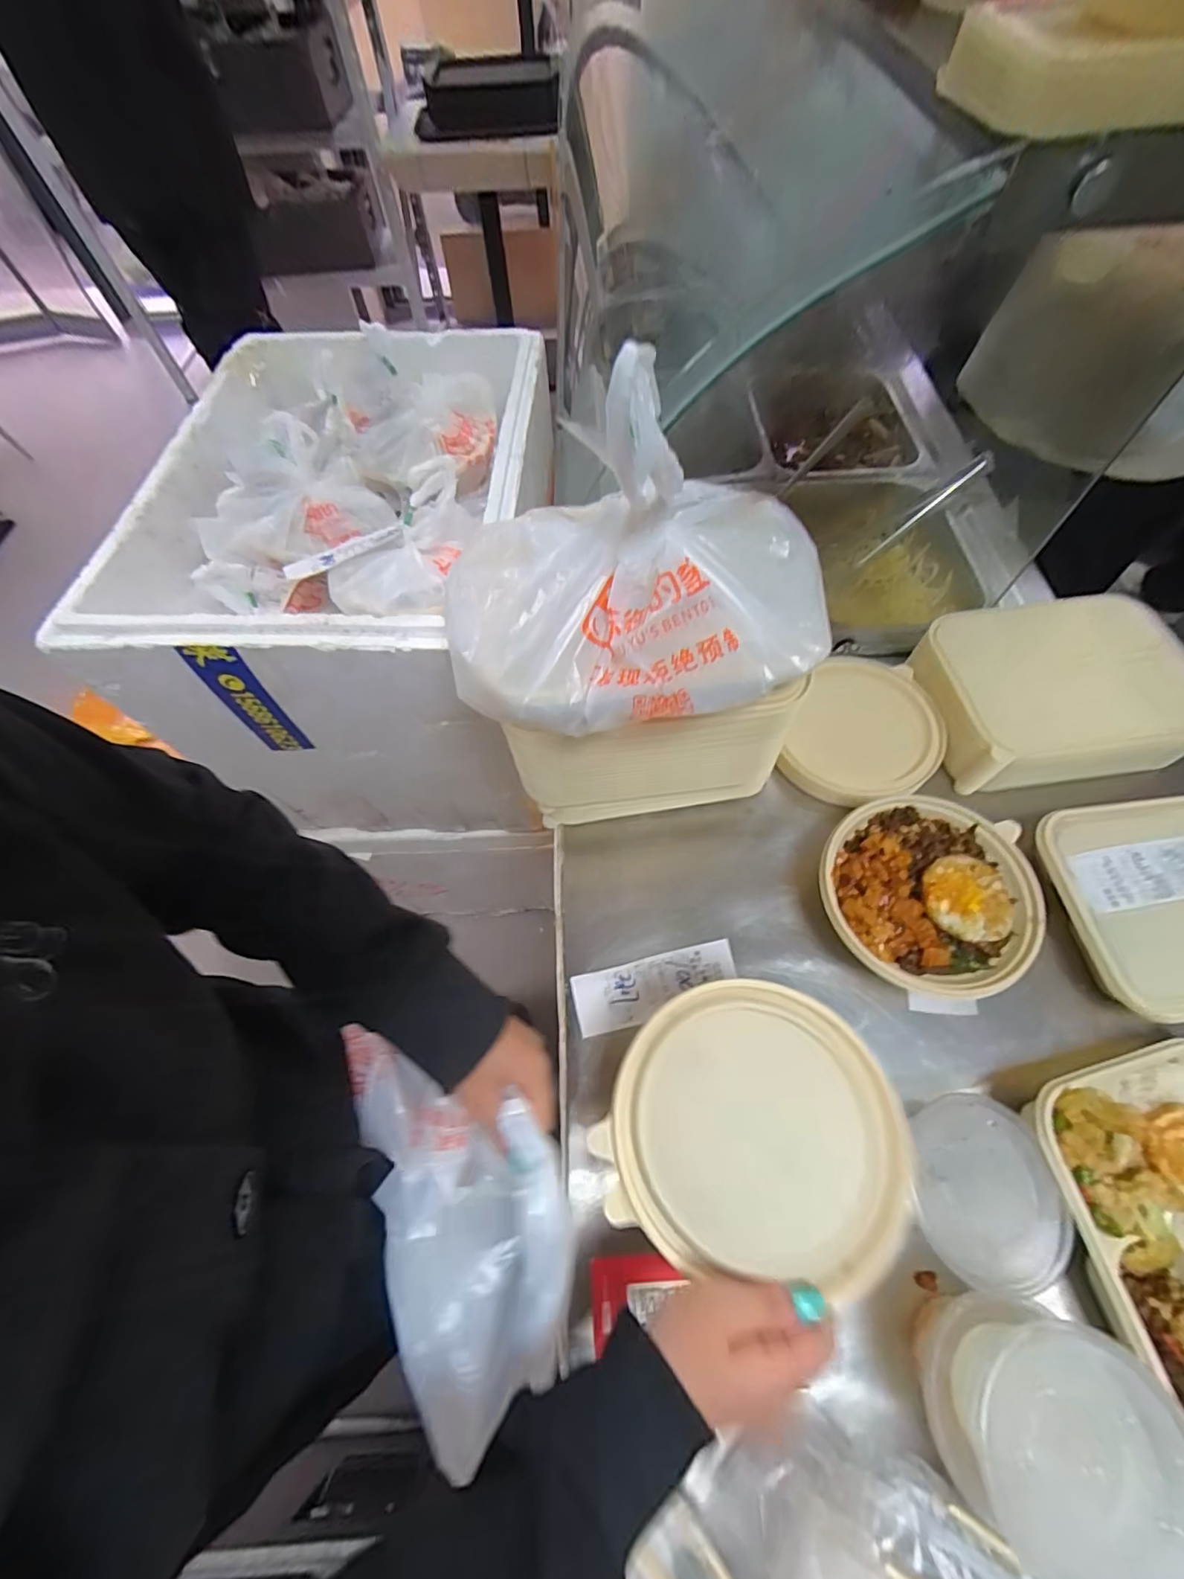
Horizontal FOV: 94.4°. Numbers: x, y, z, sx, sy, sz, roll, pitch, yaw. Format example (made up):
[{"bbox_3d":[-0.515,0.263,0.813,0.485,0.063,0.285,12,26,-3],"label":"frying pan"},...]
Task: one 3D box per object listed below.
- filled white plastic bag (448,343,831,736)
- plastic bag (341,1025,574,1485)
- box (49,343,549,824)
[{"bbox_3d":[0.024,-0.162,0.362,0.271,0.168,0.191,-10,62,-2],"label":"filled white plastic bag"},{"bbox_3d":[-0.093,0.270,0.379,0.137,0.075,0.234,-25,64,-10],"label":"plastic bag"},{"bbox_3d":[-0.294,-0.264,0.792,0.430,0.452,0.547,5,63,6],"label":"box"}]

